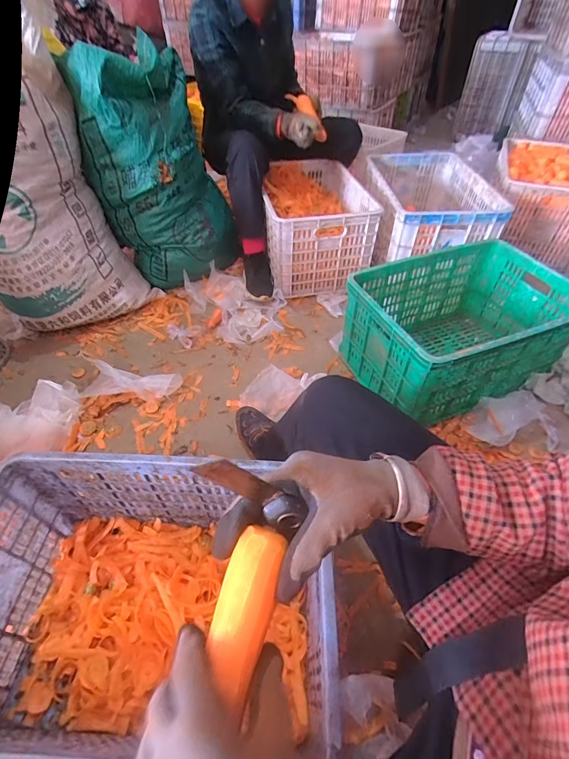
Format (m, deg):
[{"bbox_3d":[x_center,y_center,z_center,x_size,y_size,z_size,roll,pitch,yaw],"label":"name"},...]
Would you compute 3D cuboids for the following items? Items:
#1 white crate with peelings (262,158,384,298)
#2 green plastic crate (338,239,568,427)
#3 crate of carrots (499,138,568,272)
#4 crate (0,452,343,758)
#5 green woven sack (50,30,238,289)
[{"bbox_3d":[0.101,-0.569,1.342,0.346,0.266,0.516,-6,48,-5],"label":"white crate with peelings"},{"bbox_3d":[0.448,-0.129,0.964,0.497,0.255,0.348,-18,51,-15],"label":"green plastic crate"},{"bbox_3d":[0.975,-0.688,1.387,0.361,0.252,0.509,17,50,15],"label":"crate of carrots"},{"bbox_3d":[-0.215,0.334,0.555,0.468,0.259,0.341,2,48,2],"label":"crate"},{"bbox_3d":[-0.361,-0.626,1.129,0.321,0.573,0.313,13,50,11],"label":"green woven sack"}]

